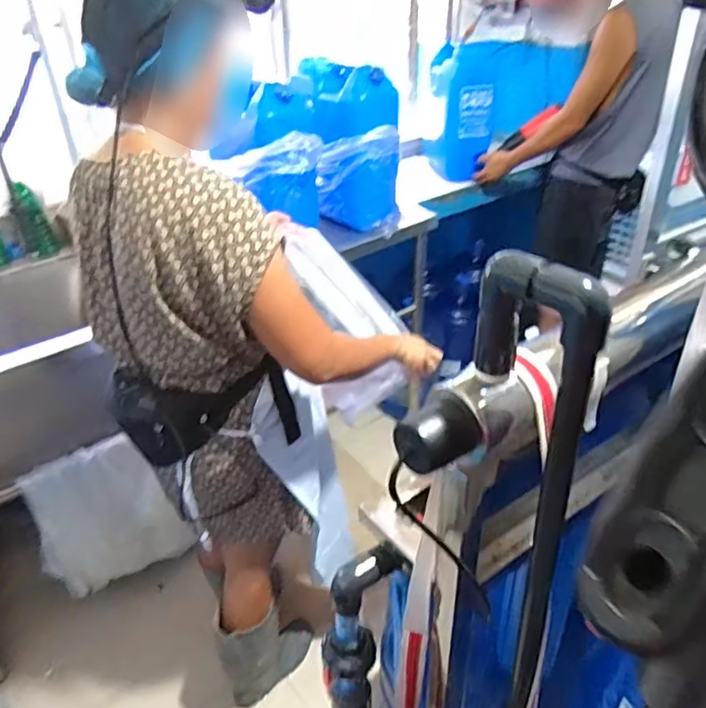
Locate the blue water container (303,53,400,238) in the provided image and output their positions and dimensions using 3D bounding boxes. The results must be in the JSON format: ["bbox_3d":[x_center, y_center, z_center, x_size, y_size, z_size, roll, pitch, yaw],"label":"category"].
[{"bbox_3d":[0.000,-0.557,1.603,0.242,0.394,0.252,-4,33,-4],"label":"blue water container"}]

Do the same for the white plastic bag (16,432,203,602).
[{"bbox_3d":[-0.590,0.421,1.460,0.349,0.407,0.105,-20,37,-26],"label":"white plastic bag"}]

